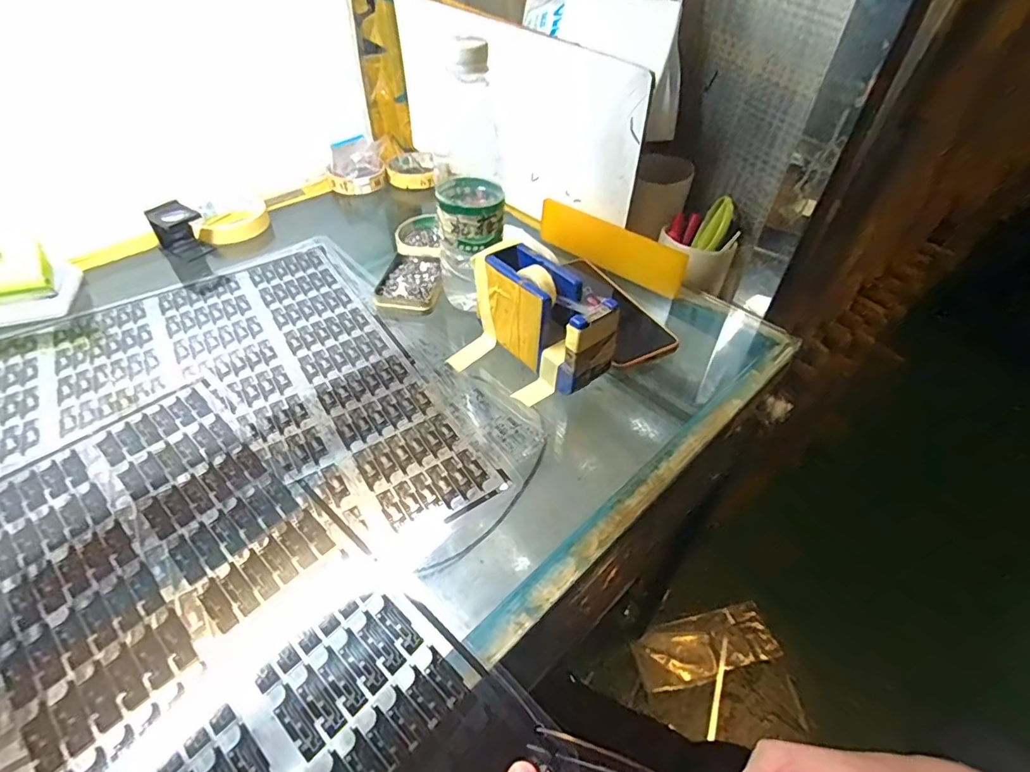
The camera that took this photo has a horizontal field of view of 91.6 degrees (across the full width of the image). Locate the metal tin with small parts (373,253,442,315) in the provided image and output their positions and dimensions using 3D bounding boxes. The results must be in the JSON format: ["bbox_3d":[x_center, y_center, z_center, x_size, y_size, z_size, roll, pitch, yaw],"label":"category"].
[{"bbox_3d":[-0.107,-0.109,0.524,0.064,0.020,0.096,2,45,1],"label":"metal tin with small parts"}]

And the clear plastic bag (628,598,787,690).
[{"bbox_3d":[0.383,0.521,1.006,0.284,0.015,0.109,-10,46,-11],"label":"clear plastic bag"}]

